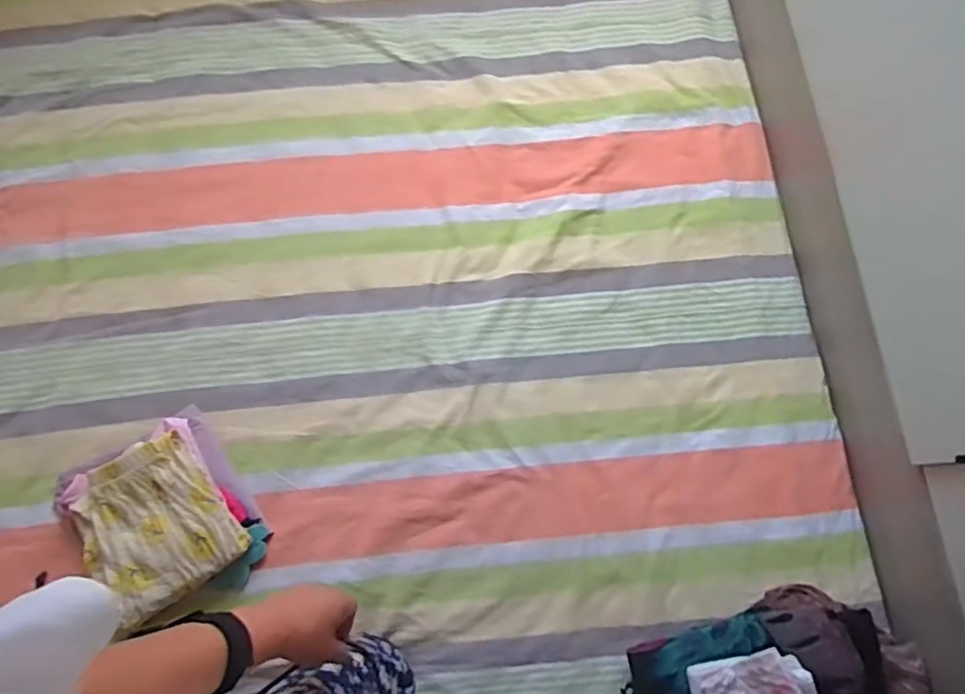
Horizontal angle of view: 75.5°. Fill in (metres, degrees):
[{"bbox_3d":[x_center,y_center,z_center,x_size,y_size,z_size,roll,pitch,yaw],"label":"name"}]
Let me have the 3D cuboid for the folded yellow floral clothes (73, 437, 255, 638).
[{"bbox_3d":[-0.479,0.259,0.903,0.192,0.033,0.215,-35,81,-9],"label":"folded yellow floral clothes"}]

